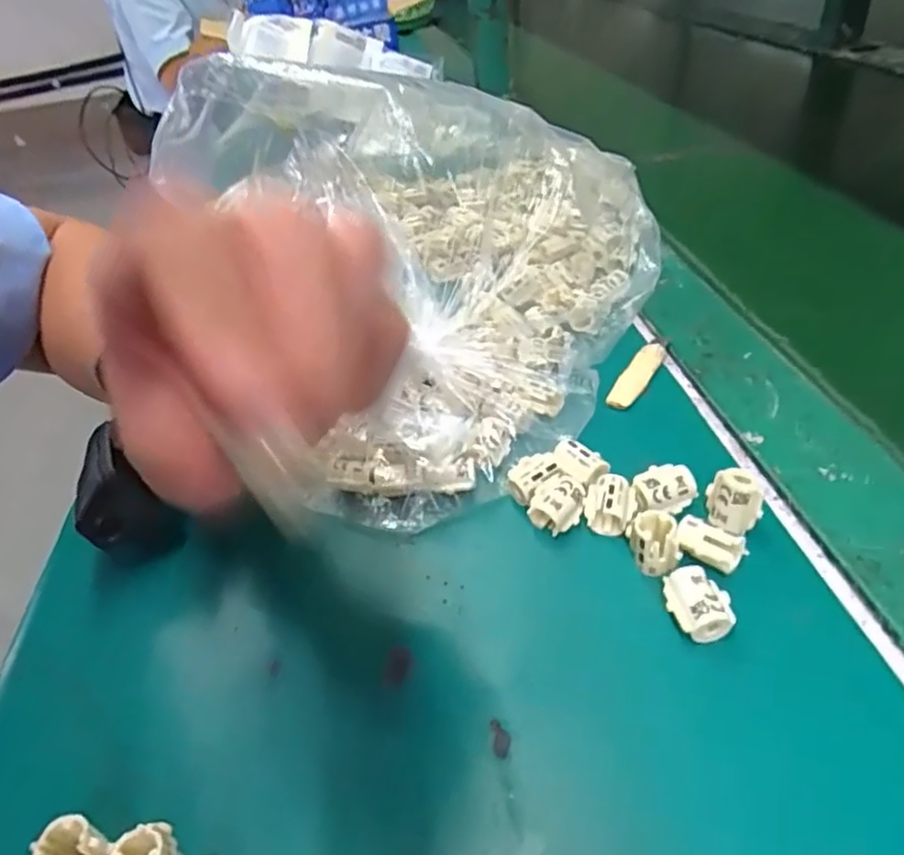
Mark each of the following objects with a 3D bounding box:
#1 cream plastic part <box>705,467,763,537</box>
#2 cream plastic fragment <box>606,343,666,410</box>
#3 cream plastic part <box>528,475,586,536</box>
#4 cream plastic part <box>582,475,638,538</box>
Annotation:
[{"bbox_3d":[0.105,0.028,0.241,0.018,0.022,0.014,10,42,22],"label":"cream plastic part"},{"bbox_3d":[0.094,-0.026,0.326,0.012,0.006,0.053,19,46,30],"label":"cream plastic fragment"},{"bbox_3d":[0.044,0.031,0.263,0.017,0.014,0.023,20,47,31],"label":"cream plastic part"},{"bbox_3d":[0.063,0.031,0.258,0.019,0.013,0.020,8,41,19],"label":"cream plastic part"}]

